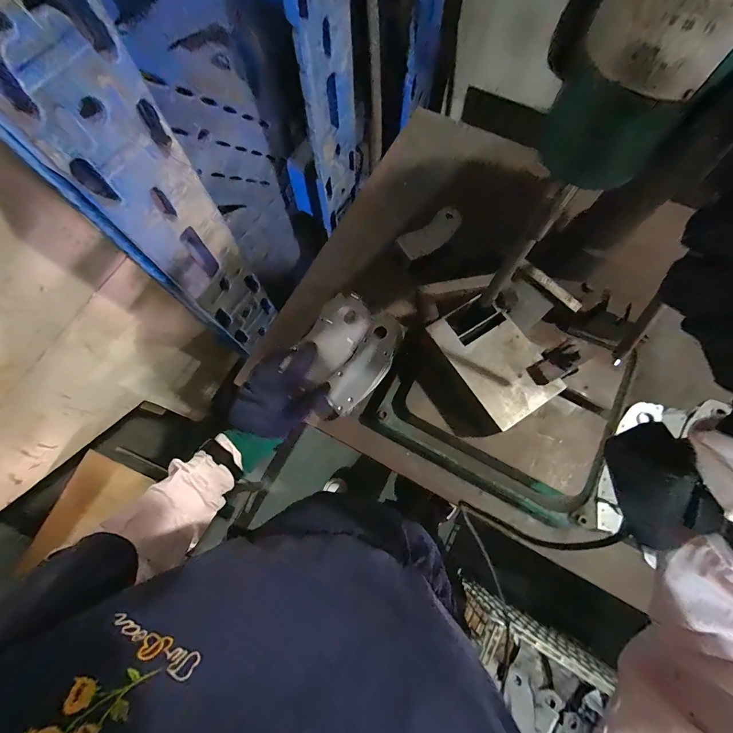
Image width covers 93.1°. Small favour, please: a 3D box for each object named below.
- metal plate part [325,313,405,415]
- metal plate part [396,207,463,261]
[{"bbox_3d":[0.000,-0.004,0.586,0.065,0.033,0.179,32,82,10],"label":"metal plate part"},{"bbox_3d":[0.136,-0.276,0.724,0.058,0.024,0.192,43,63,13],"label":"metal plate part"}]

